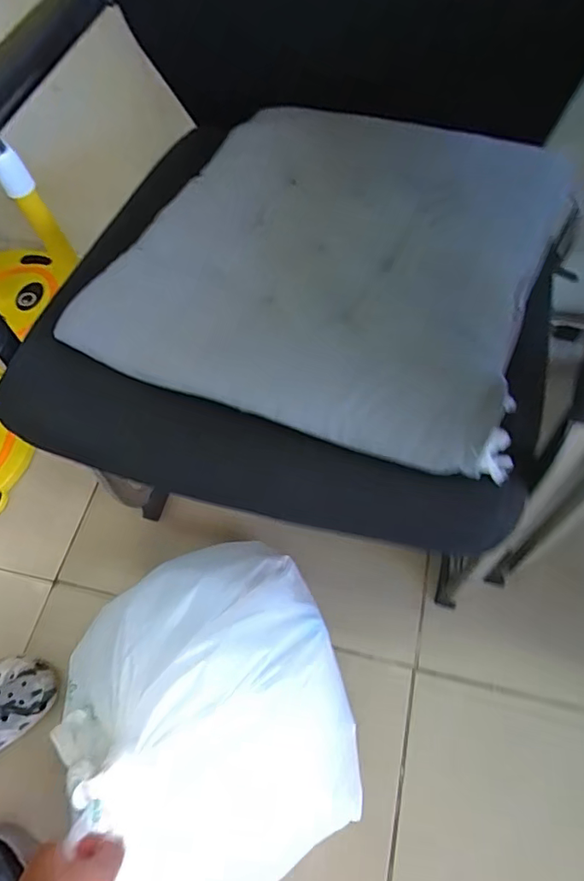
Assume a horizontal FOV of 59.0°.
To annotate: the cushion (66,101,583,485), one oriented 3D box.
[{"bbox_3d":[0.039,-0.197,0.508,0.395,0.040,0.398,19,66,13],"label":"cushion"}]

